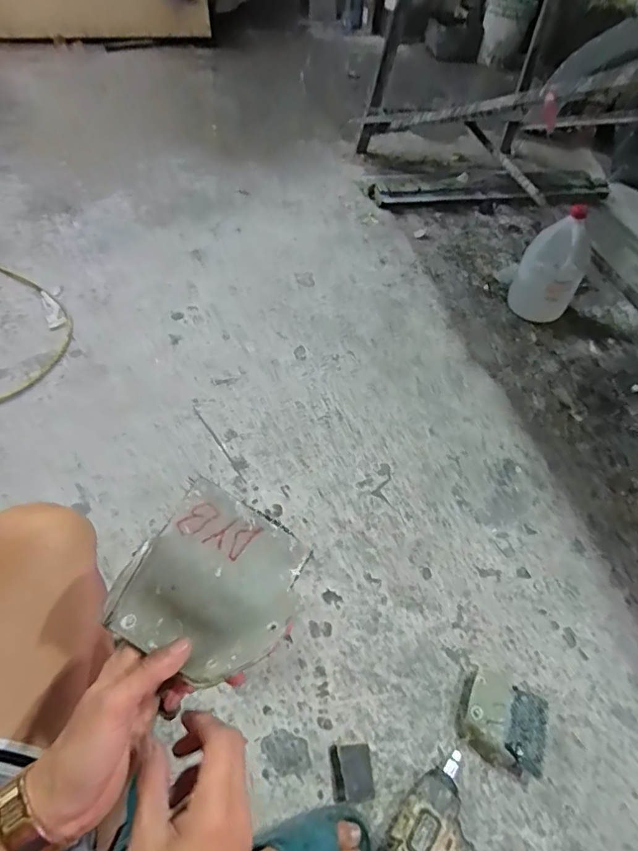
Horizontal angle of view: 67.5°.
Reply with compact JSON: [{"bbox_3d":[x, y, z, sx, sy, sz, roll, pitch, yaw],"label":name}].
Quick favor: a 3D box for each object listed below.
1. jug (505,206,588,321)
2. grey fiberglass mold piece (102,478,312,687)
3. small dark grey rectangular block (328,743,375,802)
[{"bbox_3d":[0.676,-0.451,1.381,0.115,0.310,0.178,-10,52,-14],"label":"jug"},{"bbox_3d":[-0.072,0.110,0.340,0.116,0.052,0.117,26,53,15],"label":"grey fiberglass mold piece"},{"bbox_3d":[0.050,0.514,0.709,0.062,0.021,0.070,-3,51,-8],"label":"small dark grey rectangular block"}]

